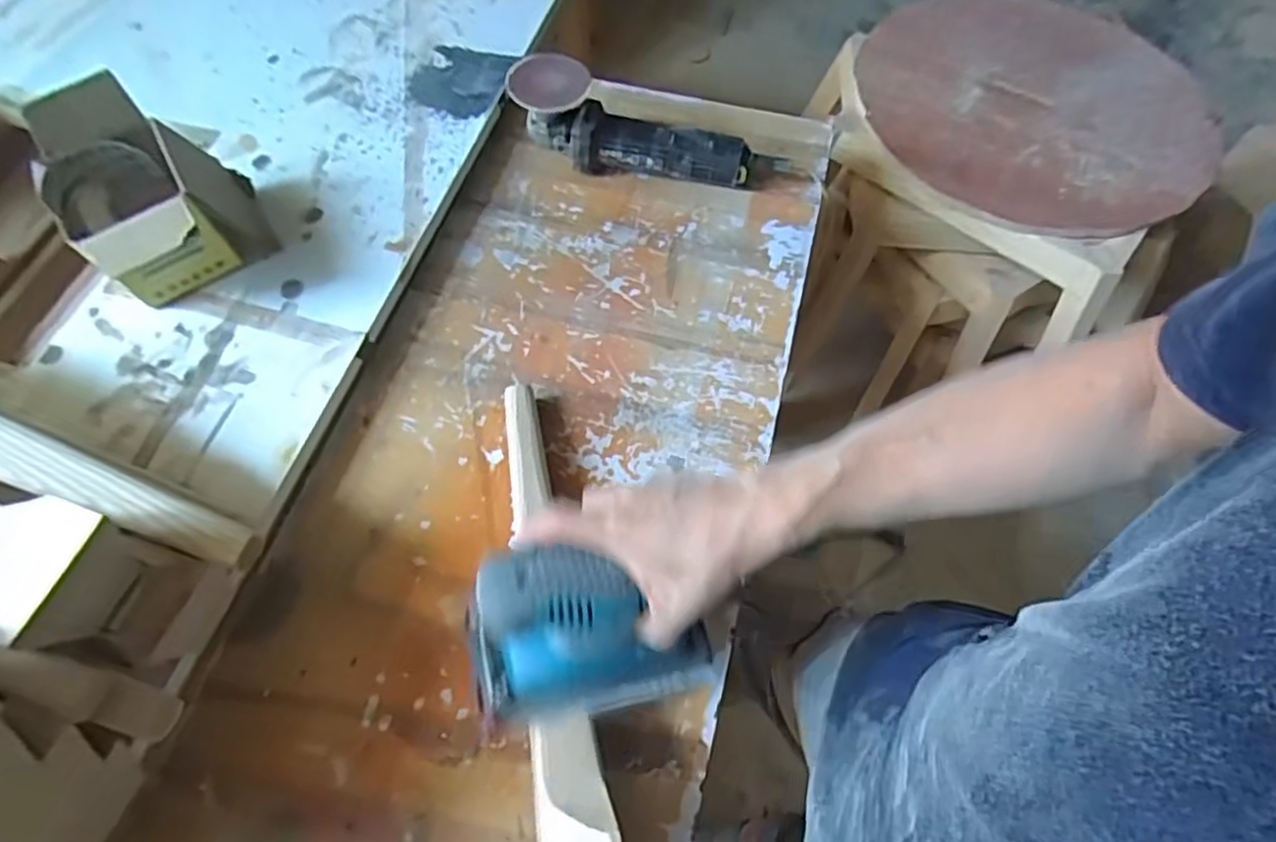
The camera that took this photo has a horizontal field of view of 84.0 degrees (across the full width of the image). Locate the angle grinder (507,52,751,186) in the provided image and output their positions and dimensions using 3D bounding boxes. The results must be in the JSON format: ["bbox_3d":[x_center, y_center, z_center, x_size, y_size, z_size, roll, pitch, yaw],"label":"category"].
[{"bbox_3d":[-0.005,-0.355,0.853,0.290,0.107,0.081,8,62,2],"label":"angle grinder"}]

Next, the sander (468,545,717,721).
[{"bbox_3d":[-0.029,0.154,0.498,0.170,0.149,0.088,1,63,-2],"label":"sander"}]

